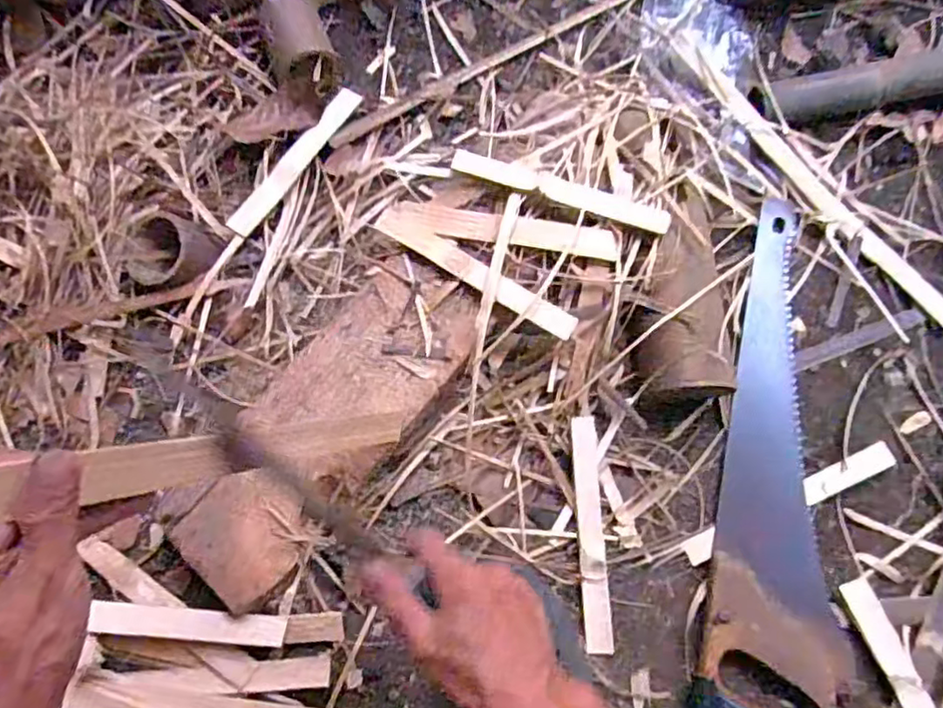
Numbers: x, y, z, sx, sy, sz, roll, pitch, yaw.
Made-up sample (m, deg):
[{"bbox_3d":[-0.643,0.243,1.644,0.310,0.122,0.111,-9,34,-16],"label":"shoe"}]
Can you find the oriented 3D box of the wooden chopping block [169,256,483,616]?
[{"bbox_3d":[-0.125,0.057,0.590,0.120,0.043,0.327,39,78,10],"label":"wooden chopping block"}]

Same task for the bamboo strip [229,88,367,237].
[{"bbox_3d":[-0.183,-0.203,0.681,0.024,0.005,0.197,38,76,-12],"label":"bamboo strip"}]

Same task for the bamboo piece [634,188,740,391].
[{"bbox_3d":[0.190,-0.050,0.608,0.094,0.059,0.189,0,74,0],"label":"bamboo piece"}]

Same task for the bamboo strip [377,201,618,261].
[{"bbox_3d":[0.026,-0.115,0.601,0.213,0.009,0.032,10,71,4],"label":"bamboo strip"}]

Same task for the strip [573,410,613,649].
[{"bbox_3d":[0.109,0.161,0.588,0.024,0.007,0.205,-2,82,-7],"label":"strip"}]

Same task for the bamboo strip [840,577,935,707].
[{"bbox_3d":[0.368,0.291,0.531,0.028,0.009,0.209,-20,75,-5],"label":"bamboo strip"}]

